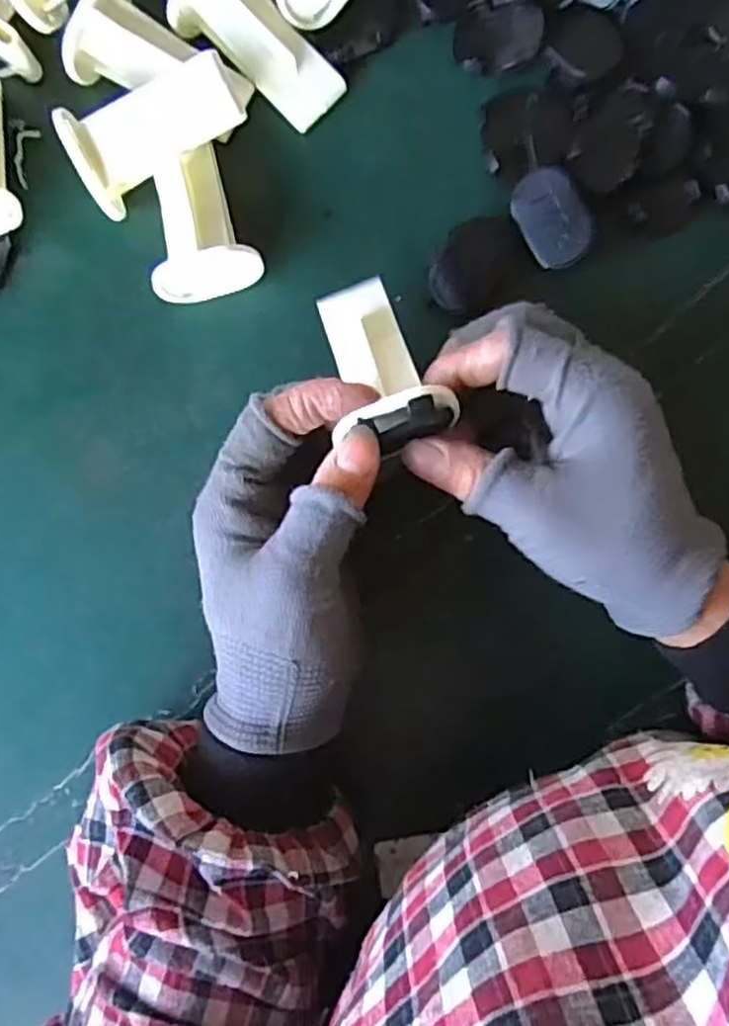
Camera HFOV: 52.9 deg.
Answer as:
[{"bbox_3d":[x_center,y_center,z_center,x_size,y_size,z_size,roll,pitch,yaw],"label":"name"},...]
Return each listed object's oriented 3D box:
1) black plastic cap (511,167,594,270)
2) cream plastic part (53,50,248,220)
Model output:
[{"bbox_3d":[0.083,-0.130,0.325,0.025,0.017,0.042,-31,86,2],"label":"black plastic cap"},{"bbox_3d":[-0.091,-0.169,0.329,0.076,0.032,0.039,-25,86,3],"label":"cream plastic part"}]

